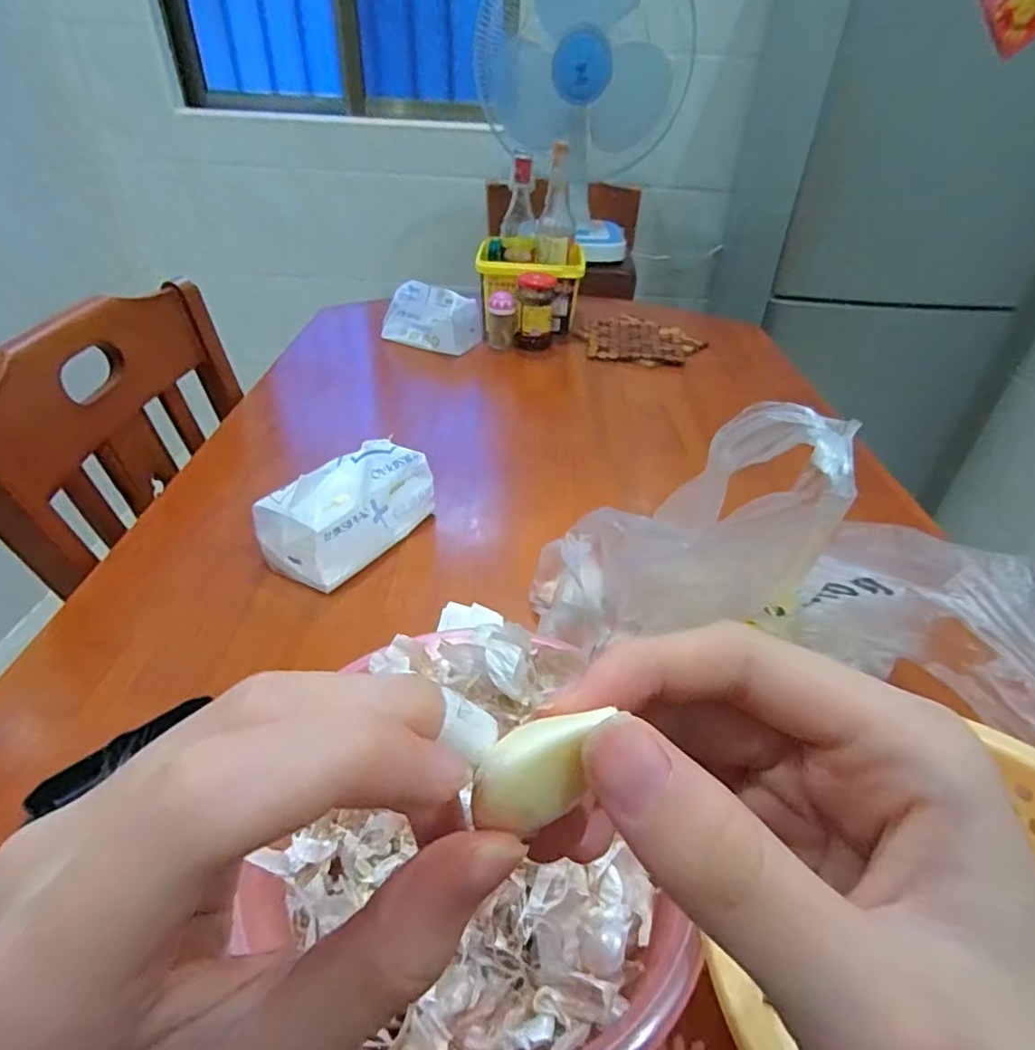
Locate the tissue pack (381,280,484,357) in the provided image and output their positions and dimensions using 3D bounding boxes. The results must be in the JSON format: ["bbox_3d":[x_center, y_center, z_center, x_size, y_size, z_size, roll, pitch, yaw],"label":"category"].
[{"bbox_3d":[-0.148,-0.357,1.014,0.170,0.087,0.083,20,41,22],"label":"tissue pack"}]

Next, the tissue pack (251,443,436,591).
[{"bbox_3d":[-0.162,-0.020,0.576,0.075,0.089,0.160,24,43,26],"label":"tissue pack"}]

